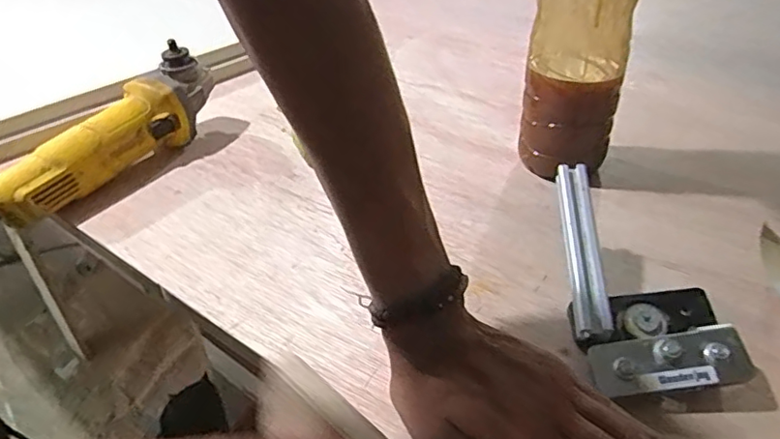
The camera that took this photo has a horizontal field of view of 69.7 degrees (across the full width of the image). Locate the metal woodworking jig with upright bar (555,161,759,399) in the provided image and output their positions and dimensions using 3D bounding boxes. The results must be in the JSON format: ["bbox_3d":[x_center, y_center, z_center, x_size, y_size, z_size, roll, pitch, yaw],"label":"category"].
[{"bbox_3d":[0.159,0.038,0.372,0.089,0.068,0.155,-4,35,-2],"label":"metal woodworking jig with upright bar"}]

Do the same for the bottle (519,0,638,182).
[{"bbox_3d":[0.164,-0.167,0.479,0.082,0.303,0.081,11,38,17],"label":"bottle"}]

